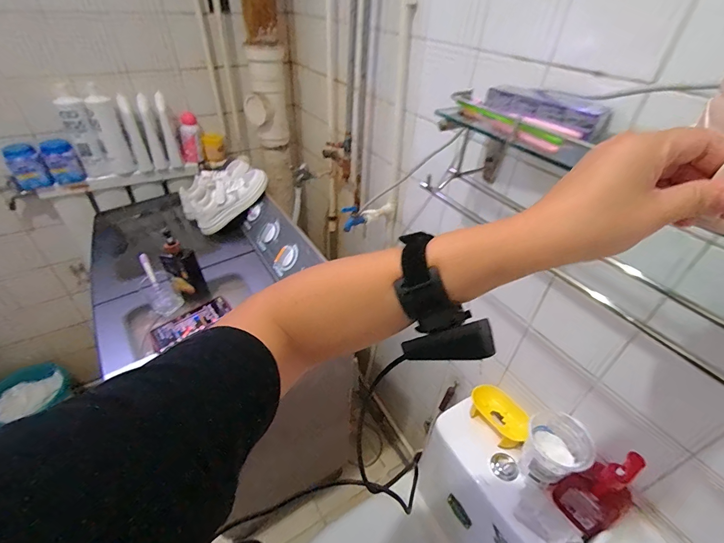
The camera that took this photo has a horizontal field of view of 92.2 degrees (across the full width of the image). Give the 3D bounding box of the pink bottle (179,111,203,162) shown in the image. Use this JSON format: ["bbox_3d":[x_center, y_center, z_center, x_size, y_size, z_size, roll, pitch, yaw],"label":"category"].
[{"bbox_3d":[-0.638,-0.499,1.299,0.063,0.176,0.050,-4,5,-8],"label":"pink bottle"}]

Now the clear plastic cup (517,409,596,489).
[{"bbox_3d":[0.393,0.371,0.723,0.107,0.132,0.116,2,40,-2],"label":"clear plastic cup"}]

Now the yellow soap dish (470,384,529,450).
[{"bbox_3d":[0.332,0.345,0.843,0.082,0.055,0.146,-22,46,-26],"label":"yellow soap dish"}]

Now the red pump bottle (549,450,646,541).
[{"bbox_3d":[0.441,0.401,0.641,0.055,0.212,0.098,-23,47,-27],"label":"red pump bottle"}]

